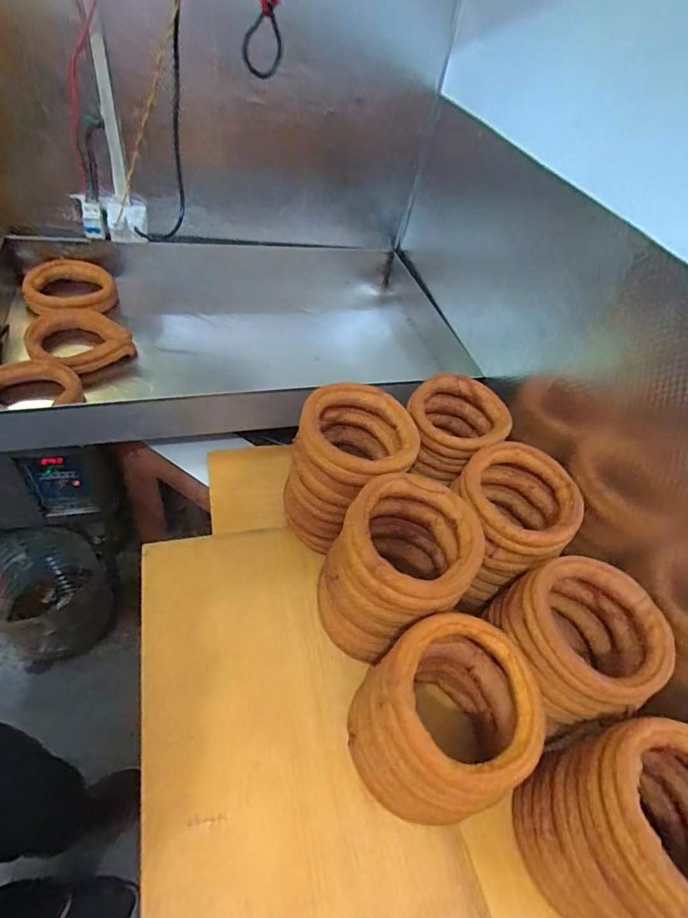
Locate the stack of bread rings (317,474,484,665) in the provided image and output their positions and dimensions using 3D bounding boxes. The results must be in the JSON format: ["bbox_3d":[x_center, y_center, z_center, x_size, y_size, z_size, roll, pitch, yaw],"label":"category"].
[{"bbox_3d":[0.077,0.176,0.745,0.199,0.240,0.210,29,48,13],"label":"stack of bread rings"}]

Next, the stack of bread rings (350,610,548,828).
[{"bbox_3d":[0.121,0.347,0.631,0.200,0.210,0.204,23,48,10],"label":"stack of bread rings"}]

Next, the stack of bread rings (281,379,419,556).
[{"bbox_3d":[0.013,0.021,0.856,0.188,0.240,0.209,23,47,8],"label":"stack of bread rings"}]

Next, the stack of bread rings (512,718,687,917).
[{"bbox_3d":[0.349,0.448,0.562,0.201,0.220,0.196,9,47,-4],"label":"stack of bread rings"}]

